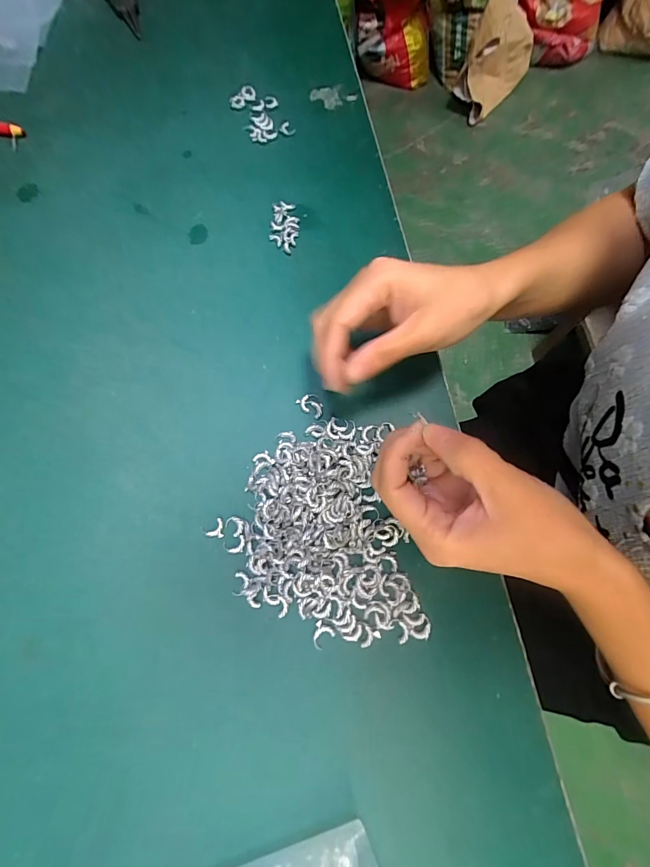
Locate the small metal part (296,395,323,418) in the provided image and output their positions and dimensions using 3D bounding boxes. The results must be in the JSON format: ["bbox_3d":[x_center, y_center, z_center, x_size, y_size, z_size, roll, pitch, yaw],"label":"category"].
[{"bbox_3d":[-0.010,-0.020,0.296,0.016,0.004,0.020,-26,74,-8],"label":"small metal part"}]

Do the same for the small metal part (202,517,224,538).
[{"bbox_3d":[-0.075,0.067,0.269,0.015,0.004,0.013,-40,76,-11],"label":"small metal part"}]

